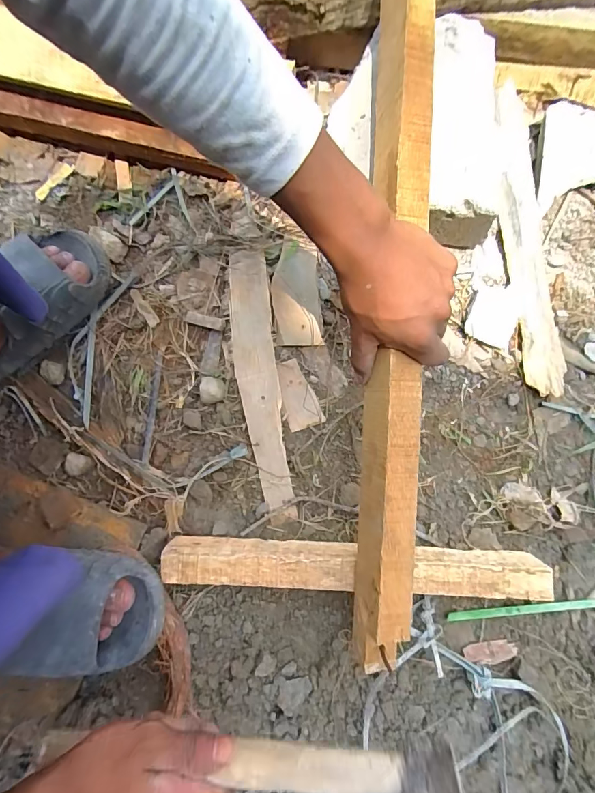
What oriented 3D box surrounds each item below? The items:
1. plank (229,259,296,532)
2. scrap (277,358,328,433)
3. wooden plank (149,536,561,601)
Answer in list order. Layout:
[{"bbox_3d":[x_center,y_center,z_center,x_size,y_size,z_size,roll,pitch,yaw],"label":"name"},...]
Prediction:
[{"bbox_3d":[-0.048,-0.015,0.483,0.050,0.011,0.321,-8,84,7],"label":"plank"},{"bbox_3d":[0.000,-0.003,0.488,0.041,0.009,0.083,-18,78,-3],"label":"scrap"},{"bbox_3d":[0.058,0.181,0.432,0.389,0.051,0.041,2,78,2],"label":"wooden plank"}]

